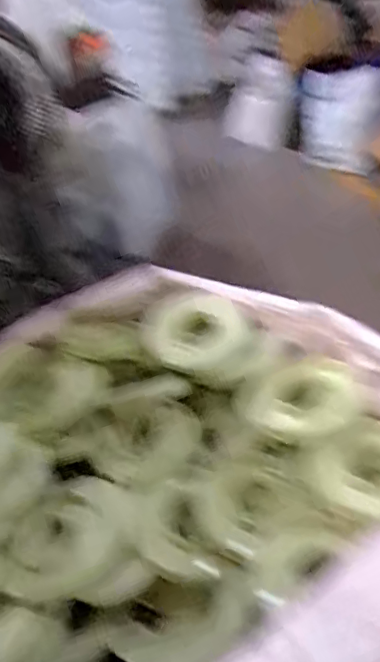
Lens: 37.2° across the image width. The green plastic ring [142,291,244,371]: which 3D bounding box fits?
[{"bbox_3d":[0.003,0.000,0.756,0.130,0.025,0.108,-16,70,5],"label":"green plastic ring"}]

